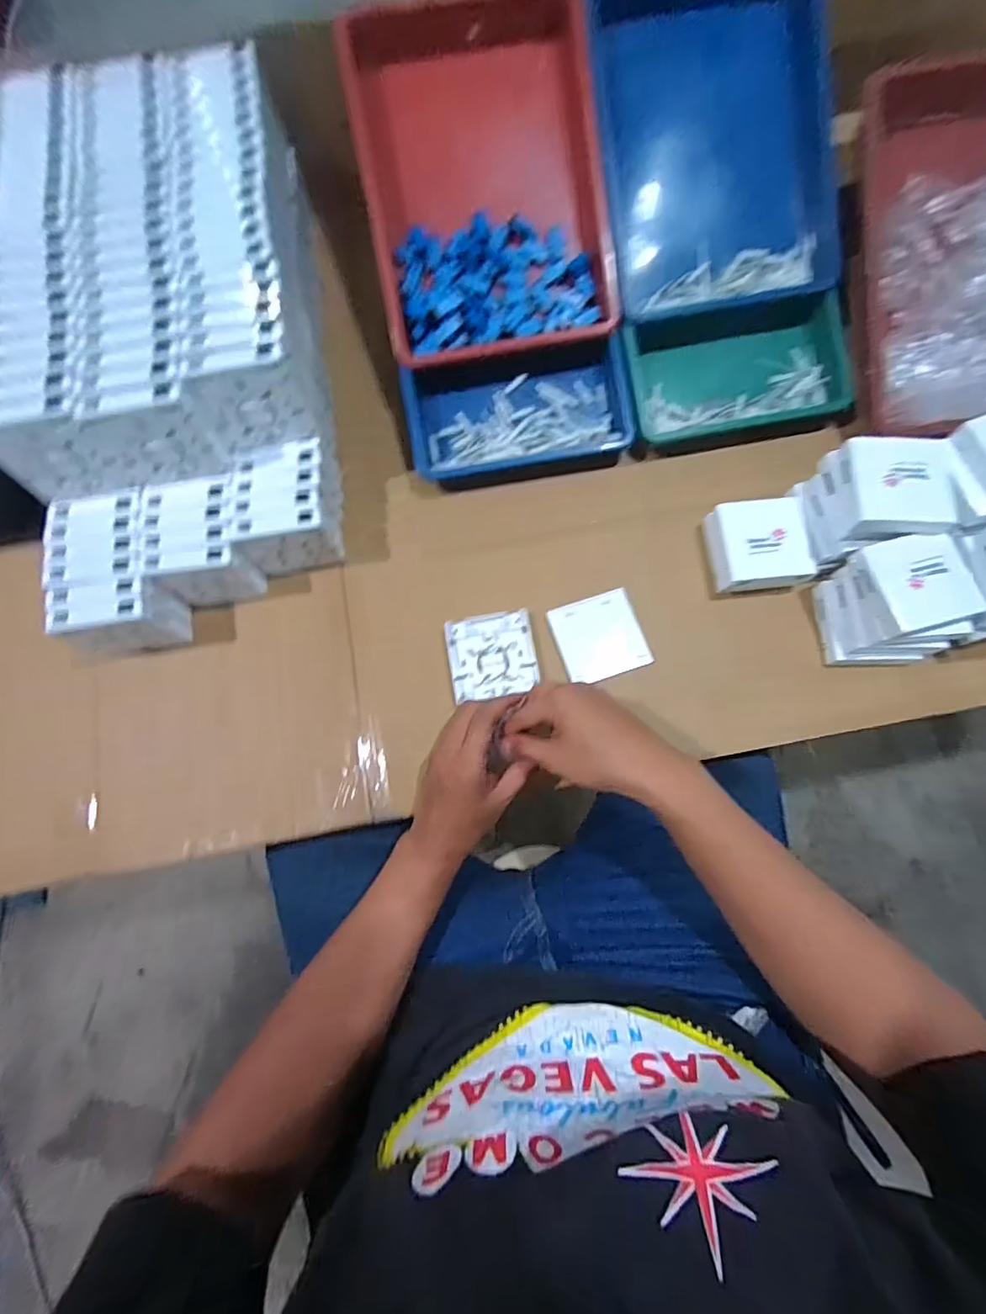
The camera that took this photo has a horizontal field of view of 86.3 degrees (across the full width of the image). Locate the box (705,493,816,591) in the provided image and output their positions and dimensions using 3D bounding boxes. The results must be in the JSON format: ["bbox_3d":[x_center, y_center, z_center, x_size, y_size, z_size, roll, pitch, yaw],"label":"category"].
[{"bbox_3d":[0.276,-0.115,0.550,0.086,0.041,0.094,-7,77,-1],"label":"box"}]

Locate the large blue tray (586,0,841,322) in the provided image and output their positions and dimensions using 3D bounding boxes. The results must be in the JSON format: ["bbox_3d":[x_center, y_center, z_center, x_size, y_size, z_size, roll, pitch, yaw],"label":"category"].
[{"bbox_3d":[0.227,-0.533,0.547,0.239,0.065,0.312,-10,109,-2],"label":"large blue tray"}]

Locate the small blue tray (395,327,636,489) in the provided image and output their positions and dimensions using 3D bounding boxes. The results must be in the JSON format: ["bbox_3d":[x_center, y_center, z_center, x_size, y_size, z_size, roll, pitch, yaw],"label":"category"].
[{"bbox_3d":[0.027,-0.272,0.594,0.240,0.060,0.132,-8,77,-1],"label":"small blue tray"}]

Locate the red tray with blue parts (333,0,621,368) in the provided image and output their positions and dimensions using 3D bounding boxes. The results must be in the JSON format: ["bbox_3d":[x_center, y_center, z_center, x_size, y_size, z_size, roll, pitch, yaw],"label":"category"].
[{"bbox_3d":[-0.013,-0.498,0.543,0.239,0.054,0.340,-10,101,-2],"label":"red tray with blue parts"}]

